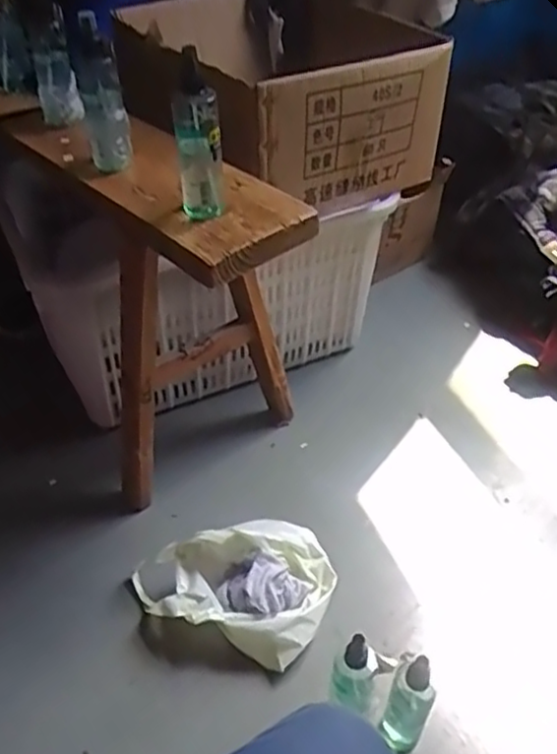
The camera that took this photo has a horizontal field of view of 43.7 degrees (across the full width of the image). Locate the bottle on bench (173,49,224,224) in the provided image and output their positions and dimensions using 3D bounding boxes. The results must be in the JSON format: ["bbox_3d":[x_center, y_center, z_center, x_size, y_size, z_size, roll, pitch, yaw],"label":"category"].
[{"bbox_3d":[-0.091,-0.269,0.793,0.052,0.180,0.049,-1,42,-1],"label":"bottle on bench"}]

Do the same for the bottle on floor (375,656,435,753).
[{"bbox_3d":[0.153,0.396,0.828,0.053,0.184,0.046,20,46,20],"label":"bottle on floor"}]

